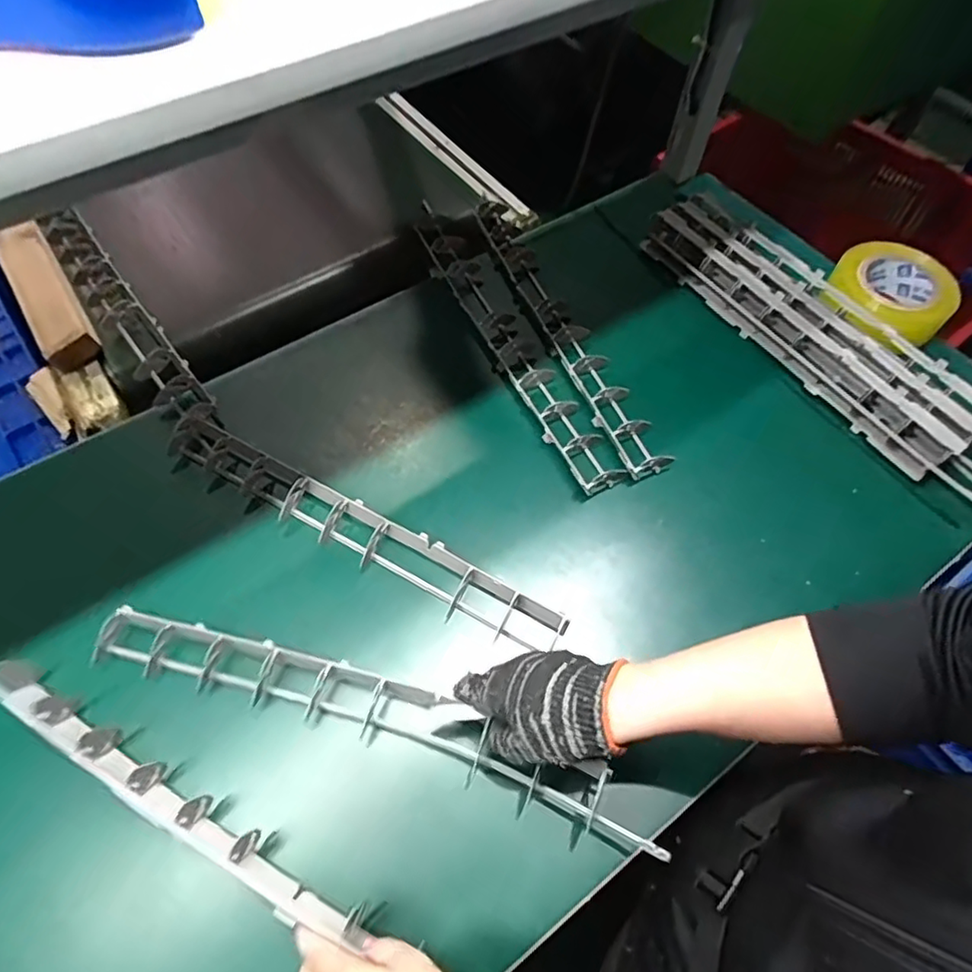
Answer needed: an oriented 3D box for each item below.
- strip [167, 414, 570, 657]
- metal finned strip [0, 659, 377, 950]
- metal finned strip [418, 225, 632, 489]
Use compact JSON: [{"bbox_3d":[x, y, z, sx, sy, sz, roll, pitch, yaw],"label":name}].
[{"bbox_3d":[-0.125,0.039,0.562,0.424,0.026,0.044,26,63,13],"label":"strip"},{"bbox_3d":[-0.173,0.256,0.424,0.475,0.052,0.025,25,64,14],"label":"metal finned strip"},{"bbox_3d":[0.024,-0.164,0.677,0.053,0.026,0.415,-24,63,-14],"label":"metal finned strip"}]

